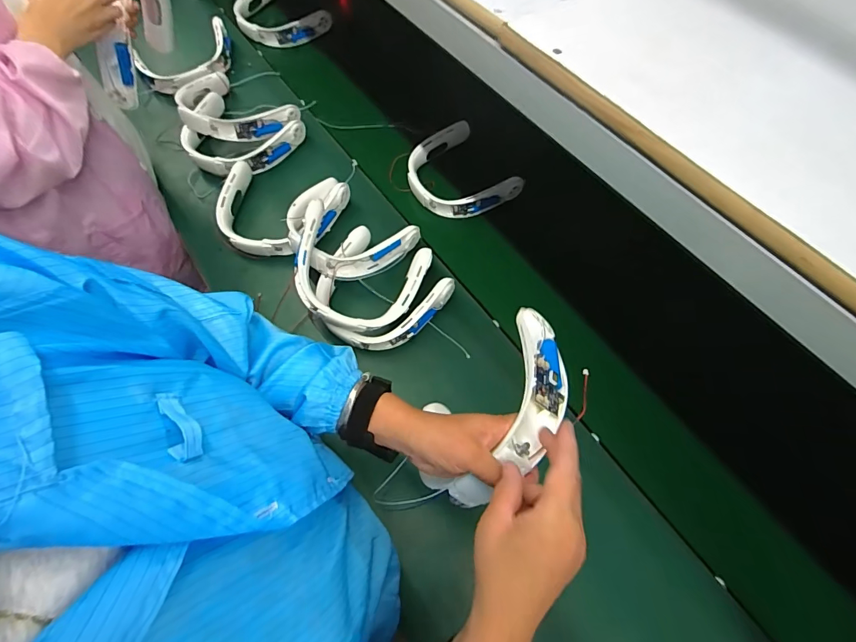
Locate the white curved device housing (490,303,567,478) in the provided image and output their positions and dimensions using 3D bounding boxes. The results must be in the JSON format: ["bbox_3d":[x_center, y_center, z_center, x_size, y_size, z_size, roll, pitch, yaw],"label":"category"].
[{"bbox_3d":[0.114,0.058,0.427,0.056,0.039,0.186,12,49,6],"label":"white curved device housing"}]

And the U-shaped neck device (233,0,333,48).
[{"bbox_3d":[-0.410,-0.830,1.133,0.261,0.060,0.178,37,70,16],"label":"U-shaped neck device"}]

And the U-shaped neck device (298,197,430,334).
[{"bbox_3d":[-0.120,-0.077,0.710,0.223,0.037,0.185,22,75,-18],"label":"U-shaped neck device"}]

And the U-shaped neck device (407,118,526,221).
[{"bbox_3d":[0.061,-0.302,0.877,0.184,0.060,0.219,-32,69,-14],"label":"U-shaped neck device"}]

